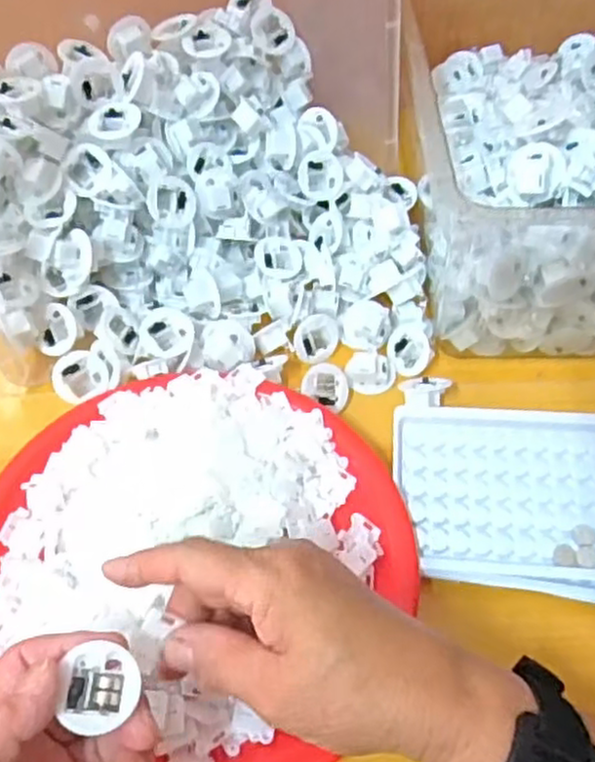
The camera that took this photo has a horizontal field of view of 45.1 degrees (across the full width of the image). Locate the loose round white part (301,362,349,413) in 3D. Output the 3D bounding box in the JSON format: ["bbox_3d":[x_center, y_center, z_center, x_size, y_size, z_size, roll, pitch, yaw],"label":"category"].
[{"bbox_3d":[0.018,0.003,0.443,0.029,0.020,0.029,1,56,-1],"label":"loose round white part"}]

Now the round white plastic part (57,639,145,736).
[{"bbox_3d":[-0.076,0.119,0.280,0.028,0.010,0.026,-15,70,-24],"label":"round white plastic part"}]

